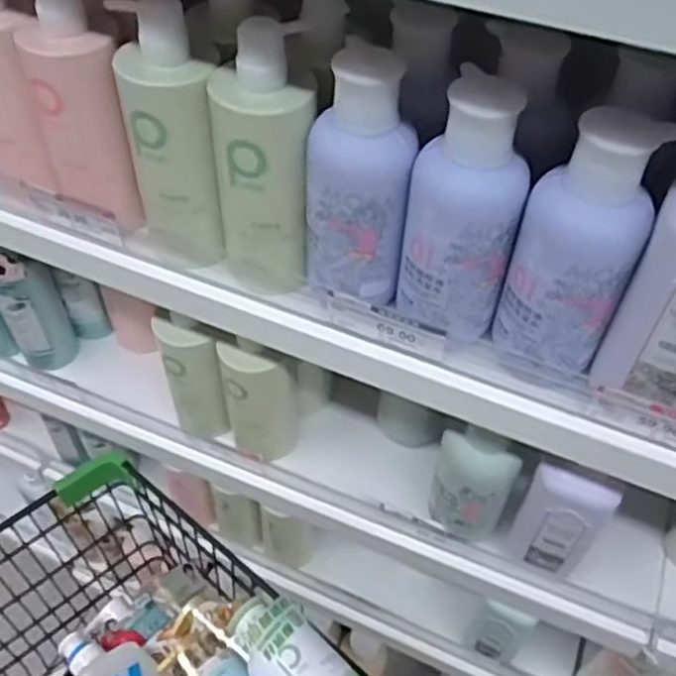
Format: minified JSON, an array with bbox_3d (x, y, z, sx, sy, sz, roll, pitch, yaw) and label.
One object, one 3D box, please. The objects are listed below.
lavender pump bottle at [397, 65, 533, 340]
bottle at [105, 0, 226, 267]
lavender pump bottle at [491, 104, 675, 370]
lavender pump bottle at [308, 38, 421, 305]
[{"bbox_3d":[0.087,-0.087,0.502,0.079,0.174,0.070,11,51,8],"label":"lavender pump bottle"},{"bbox_3d":[-0.130,-0.150,0.564,0.063,0.204,0.066,-16,53,-14],"label":"bottle"},{"bbox_3d":[0.159,-0.059,0.477,0.075,0.170,0.060,11,51,8],"label":"lavender pump bottle"},{"bbox_3d":[0.016,-0.113,0.524,0.071,0.173,0.077,3,50,2],"label":"lavender pump bottle"}]

